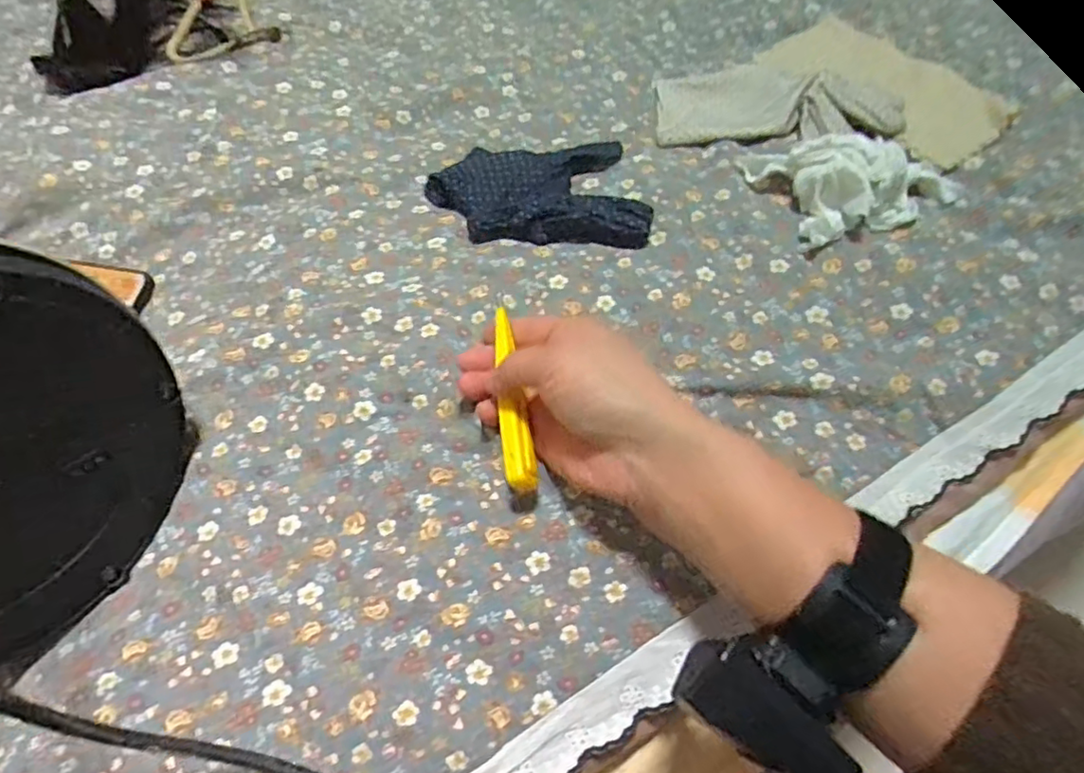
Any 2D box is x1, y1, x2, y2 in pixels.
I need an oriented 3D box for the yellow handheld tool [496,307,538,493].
[{"bbox_3d":[-0.016,0.003,0.336,0.016,0.009,0.110,-7,61,-3],"label":"yellow handheld tool"}]

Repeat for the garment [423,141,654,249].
[{"bbox_3d":[-0.002,-0.143,0.449,0.156,0.020,0.104,4,58,4],"label":"garment"}]

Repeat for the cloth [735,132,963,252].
[{"bbox_3d":[0.207,-0.142,0.415,0.114,0.034,0.085,-10,58,-5],"label":"cloth"}]

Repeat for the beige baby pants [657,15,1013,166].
[{"bbox_3d":[0.220,-0.234,0.487,0.243,0.041,0.173,17,59,11],"label":"beige baby pants"}]

